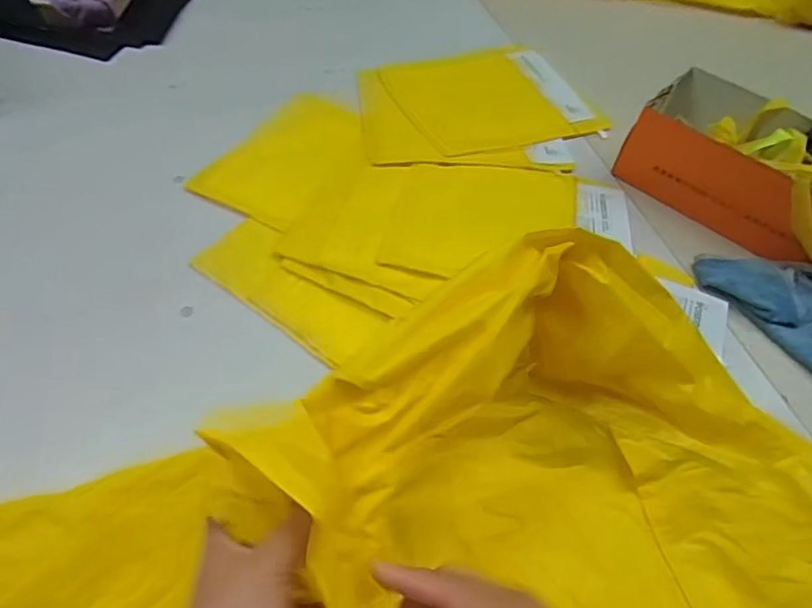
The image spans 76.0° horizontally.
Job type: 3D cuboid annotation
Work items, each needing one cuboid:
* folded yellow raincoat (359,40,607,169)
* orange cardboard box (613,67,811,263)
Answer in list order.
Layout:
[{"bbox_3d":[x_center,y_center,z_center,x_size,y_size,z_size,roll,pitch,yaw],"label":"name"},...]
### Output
[{"bbox_3d":[0.093,-0.310,0.792,0.341,0.029,0.239,-14,57,-14],"label":"folded yellow raincoat"},{"bbox_3d":[0.449,-0.179,0.675,0.146,0.101,0.284,-38,66,-26],"label":"orange cardboard box"}]

